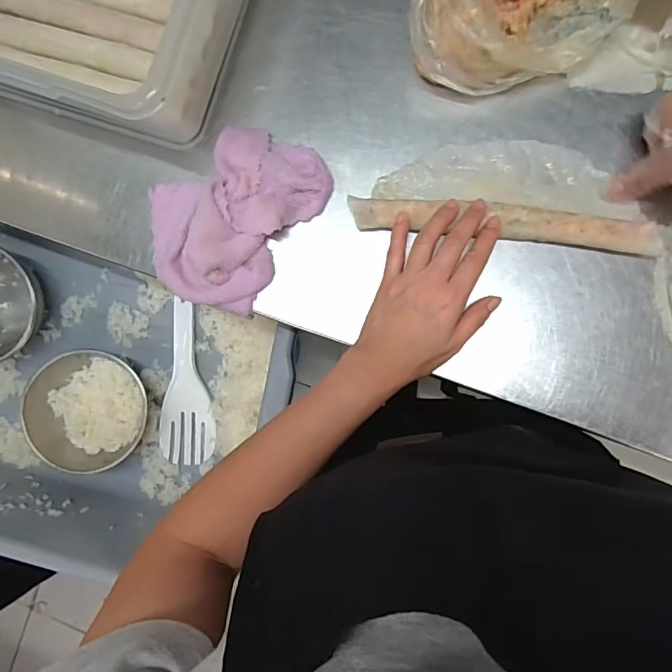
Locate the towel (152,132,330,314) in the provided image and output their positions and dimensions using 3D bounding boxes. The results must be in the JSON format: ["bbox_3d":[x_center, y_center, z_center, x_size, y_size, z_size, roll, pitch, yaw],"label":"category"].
[{"bbox_3d":[-0.098,-0.110,0.425,0.130,0.028,0.166,35,94,6],"label":"towel"}]

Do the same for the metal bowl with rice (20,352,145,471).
[{"bbox_3d":[-0.361,0.111,0.700,0.161,0.064,0.170,0,90,7],"label":"metal bowl with rice"}]

